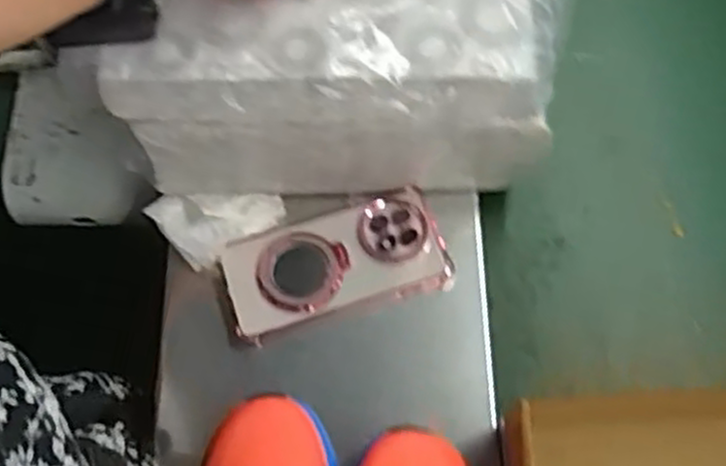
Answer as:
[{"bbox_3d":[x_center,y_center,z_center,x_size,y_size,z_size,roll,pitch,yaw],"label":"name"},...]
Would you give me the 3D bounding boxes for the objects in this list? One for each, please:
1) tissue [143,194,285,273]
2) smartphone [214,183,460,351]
[{"bbox_3d":[-0.114,-0.004,0.581,0.102,0.020,0.056,2,67,1],"label":"tissue"},{"bbox_3d":[-0.020,0.024,0.572,0.163,0.014,0.078,-18,75,-8],"label":"smartphone"}]

